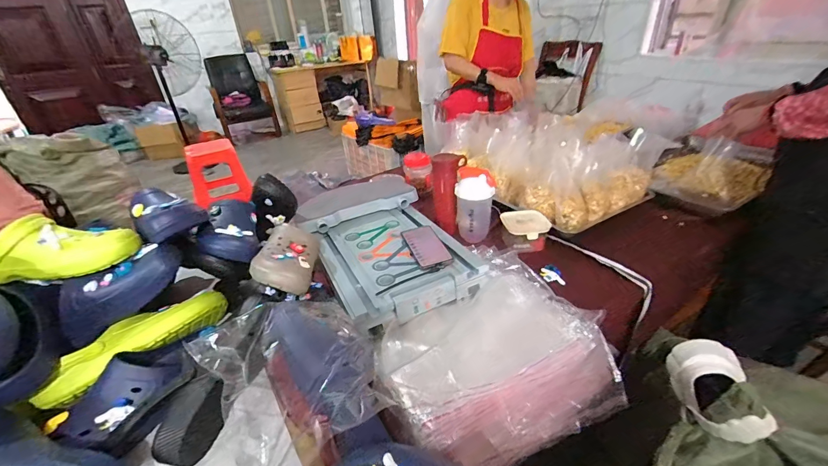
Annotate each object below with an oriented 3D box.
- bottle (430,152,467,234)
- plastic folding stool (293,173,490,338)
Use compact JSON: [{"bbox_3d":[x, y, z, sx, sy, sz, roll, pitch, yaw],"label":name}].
[{"bbox_3d":[0.095,-0.100,0.948,0.085,0.205,0.064,-7,31,-4],"label":"bottle"},{"bbox_3d":[-0.091,-0.010,0.905,0.319,0.067,0.571,-18,34,-21],"label":"plastic folding stool"}]

